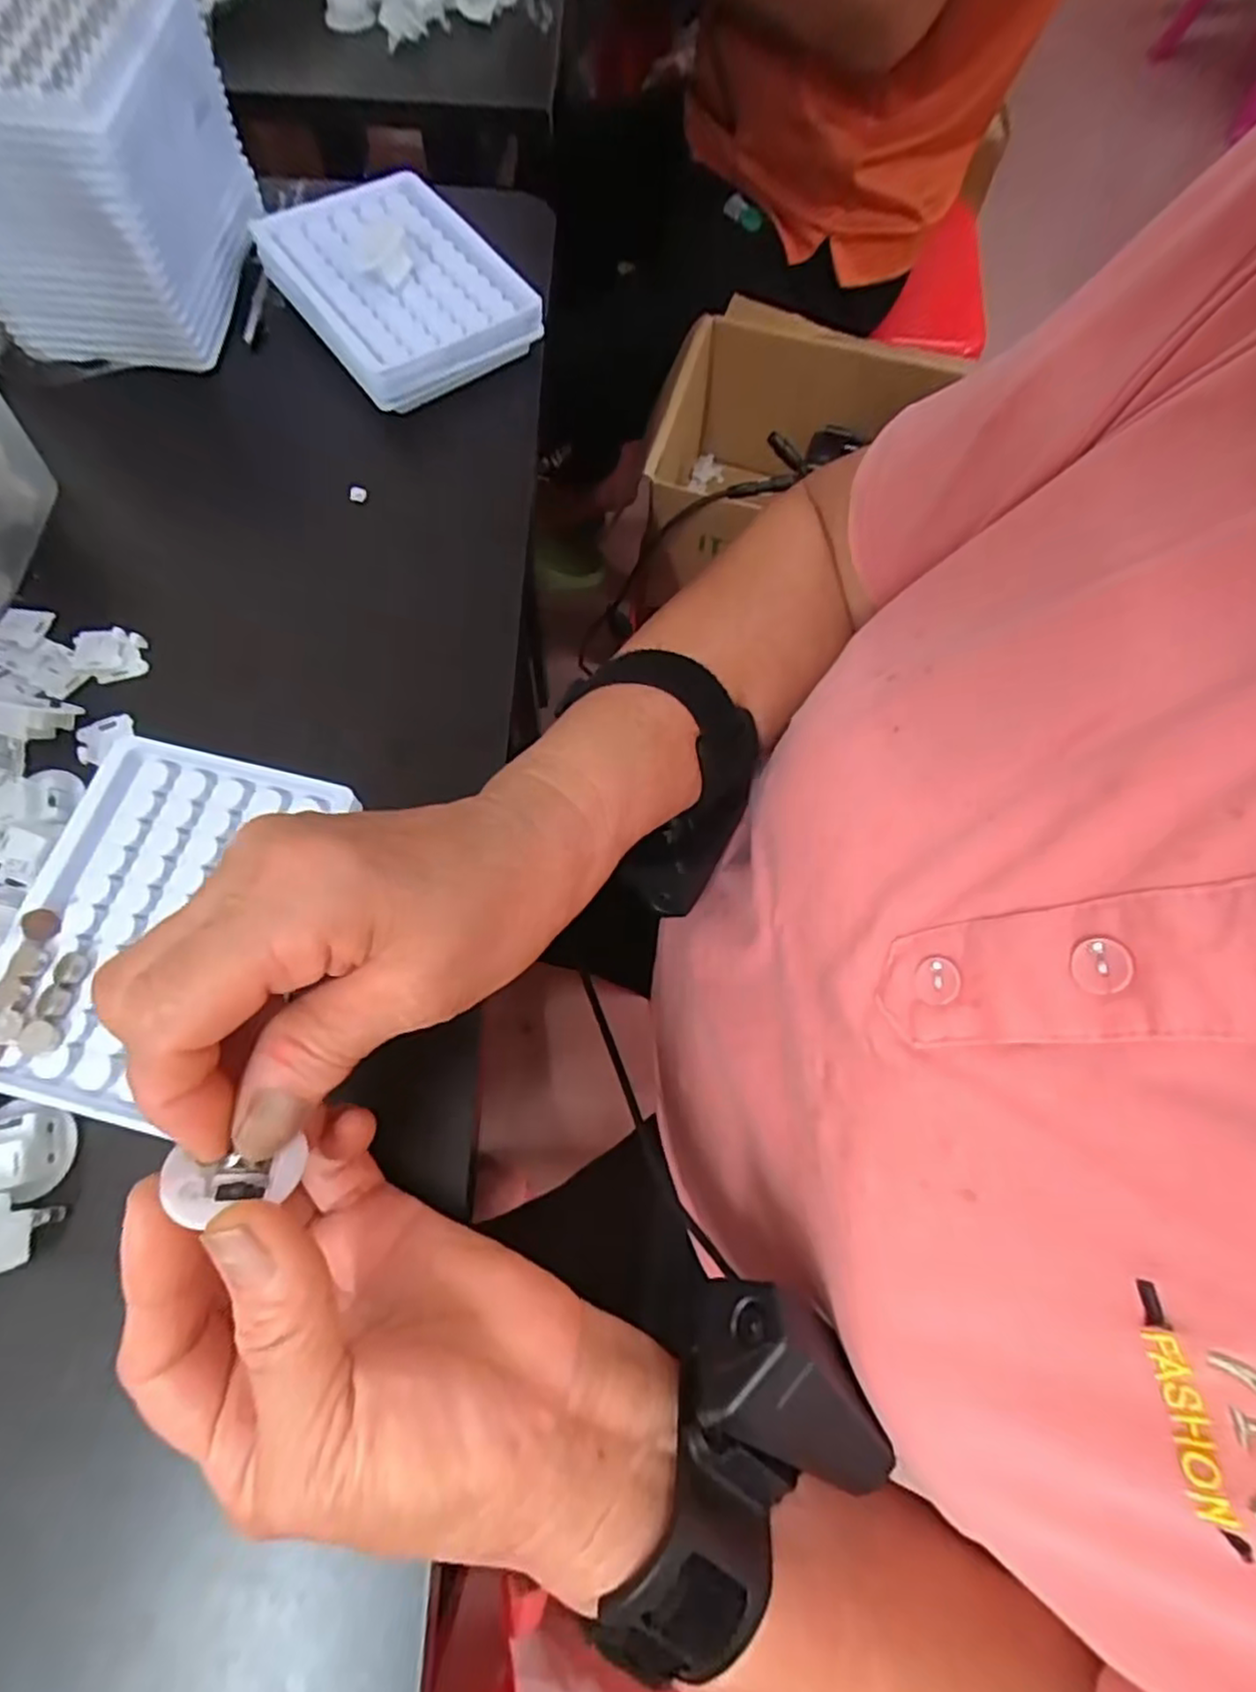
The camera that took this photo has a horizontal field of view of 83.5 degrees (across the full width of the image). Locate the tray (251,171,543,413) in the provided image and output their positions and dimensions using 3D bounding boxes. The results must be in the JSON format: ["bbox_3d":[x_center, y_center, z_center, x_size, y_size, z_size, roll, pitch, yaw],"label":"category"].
[{"bbox_3d":[-0.118,-0.283,0.354,0.091,0.024,0.125,-38,76,-14],"label":"tray"}]

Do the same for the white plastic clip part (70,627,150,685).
[{"bbox_3d":[-0.223,-0.082,0.302,0.030,0.007,0.024,-5,71,-4],"label":"white plastic clip part"}]

